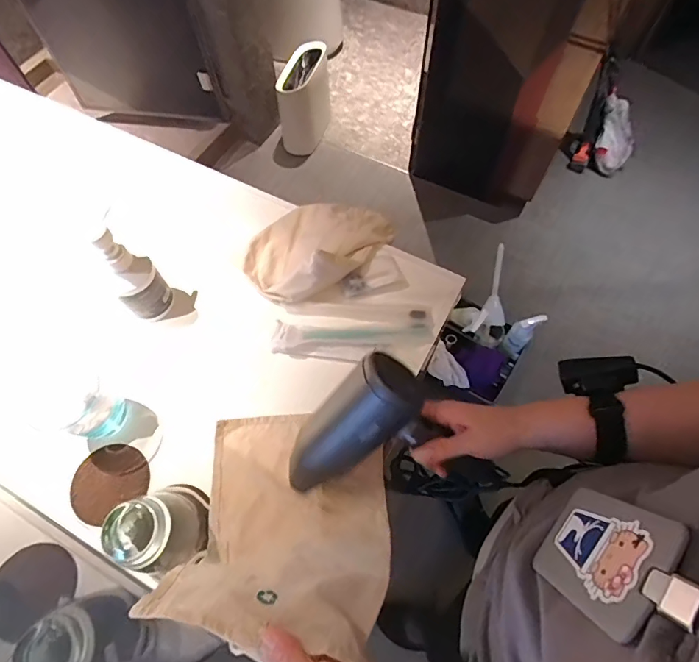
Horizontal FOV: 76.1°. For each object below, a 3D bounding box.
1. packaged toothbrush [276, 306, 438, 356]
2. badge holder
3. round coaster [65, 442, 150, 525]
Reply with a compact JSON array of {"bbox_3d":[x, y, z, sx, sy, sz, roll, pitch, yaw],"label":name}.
[{"bbox_3d":[0.006,-0.002,0.620,0.223,0.014,0.054,-6,64,-2],"label":"packaged toothbrush"},{"bbox_3d":[0.152,0.134,0.273,0.004,0.106,0.068,36,82,4],"label":"badge holder"},{"bbox_3d":[-0.298,0.182,0.547,0.096,0.006,0.084,-29,67,-13],"label":"round coaster"}]

